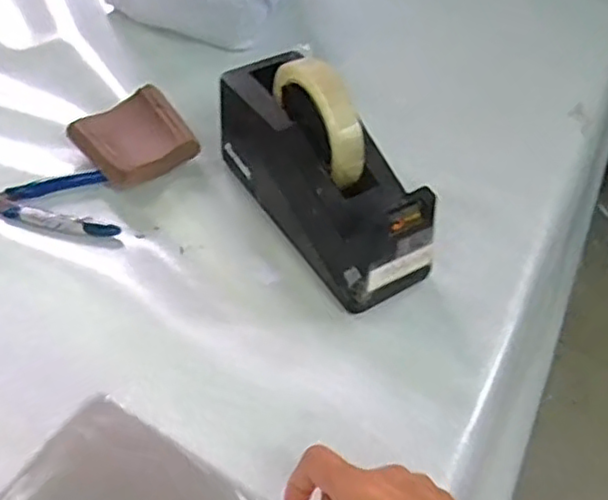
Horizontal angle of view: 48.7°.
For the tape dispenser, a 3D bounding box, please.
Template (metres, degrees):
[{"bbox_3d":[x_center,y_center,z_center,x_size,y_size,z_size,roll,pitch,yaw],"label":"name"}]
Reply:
[{"bbox_3d":[0.014,-0.065,0.505,0.071,0.122,0.202,-26,57,-25],"label":"tape dispenser"}]

